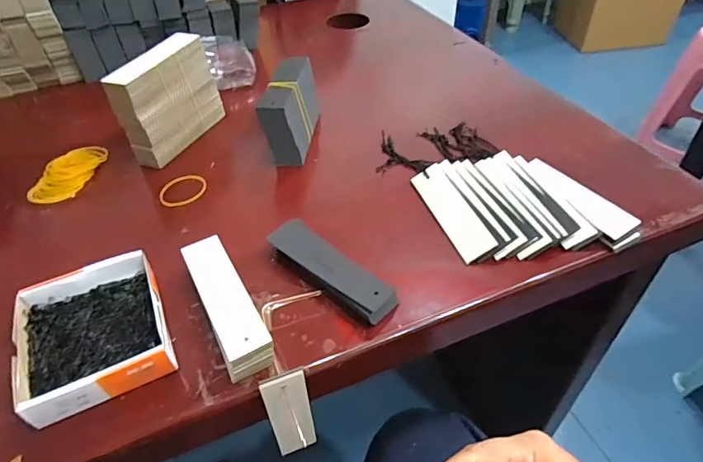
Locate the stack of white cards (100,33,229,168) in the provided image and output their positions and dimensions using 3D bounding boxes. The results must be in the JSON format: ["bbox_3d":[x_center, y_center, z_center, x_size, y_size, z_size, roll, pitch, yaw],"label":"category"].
[{"bbox_3d":[-0.210,-0.153,0.541,0.036,0.103,0.127,16,48,17],"label":"stack of white cards"}]

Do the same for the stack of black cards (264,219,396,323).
[{"bbox_3d":[-0.019,0.035,0.402,0.127,0.023,0.036,34,55,31],"label":"stack of black cards"}]

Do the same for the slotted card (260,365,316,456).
[{"bbox_3d":[-0.047,0.144,0.365,0.033,0.101,0.010,-20,41,-21],"label":"slotted card"}]

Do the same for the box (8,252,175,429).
[{"bbox_3d":[-0.197,0.077,0.355,0.102,0.026,0.122,-22,48,-19],"label":"box"}]

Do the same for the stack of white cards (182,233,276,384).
[{"bbox_3d":[-0.100,0.056,0.373,0.035,0.027,0.123,-22,48,-19],"label":"stack of white cards"}]

